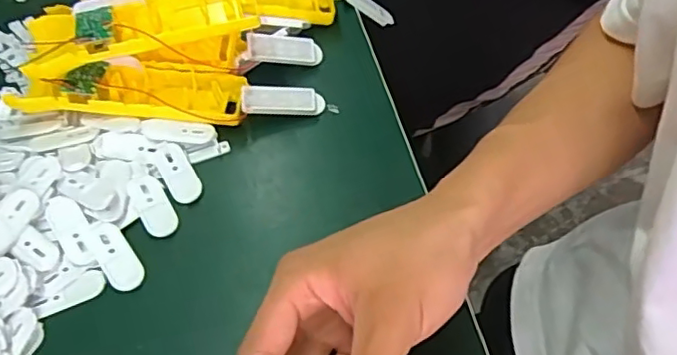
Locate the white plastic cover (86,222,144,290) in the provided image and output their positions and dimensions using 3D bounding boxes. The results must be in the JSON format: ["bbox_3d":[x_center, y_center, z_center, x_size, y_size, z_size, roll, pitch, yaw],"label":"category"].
[{"bbox_3d":[-0.134,0.046,0.365,0.020,0.009,0.049,-32,57,-21],"label":"white plastic cover"}]

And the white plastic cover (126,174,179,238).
[{"bbox_3d":[-0.120,0.016,0.393,0.021,0.007,0.049,-26,55,-18],"label":"white plastic cover"}]

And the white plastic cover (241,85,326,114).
[{"bbox_3d":[-0.040,-0.054,0.437,0.057,0.020,0.022,-8,52,-4],"label":"white plastic cover"}]

